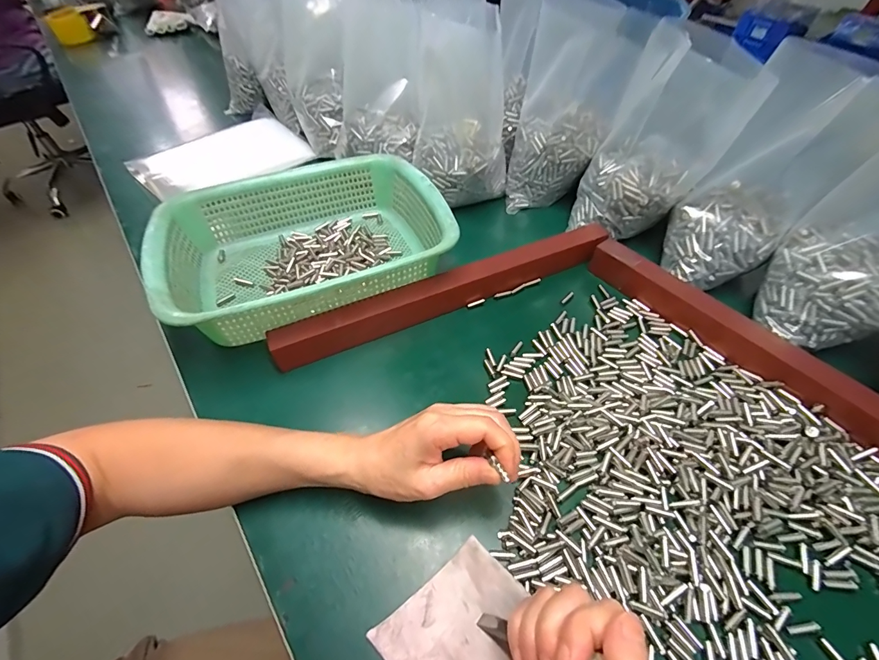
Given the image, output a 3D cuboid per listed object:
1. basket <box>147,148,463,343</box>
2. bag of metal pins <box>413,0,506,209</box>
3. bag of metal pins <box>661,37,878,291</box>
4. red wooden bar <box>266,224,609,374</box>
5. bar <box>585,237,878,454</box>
[{"bbox_3d":[-0.147,-0.097,0.442,0.292,0.077,0.219,-21,52,-17],"label":"basket"},{"bbox_3d":[0.027,-0.288,0.510,0.124,0.236,0.080,-9,23,-8],"label":"bag of metal pins"},{"bbox_3d":[0.325,-0.142,0.392,0.113,0.221,0.112,32,57,25],"label":"bag of metal pins"},{"bbox_3d":[0.016,-0.047,0.429,0.391,0.038,0.032,-21,52,-16],"label":"red wooden bar"},{"bbox_3d":[0.321,0.027,0.370,0.043,0.035,0.399,-30,56,-23],"label":"bar"}]

